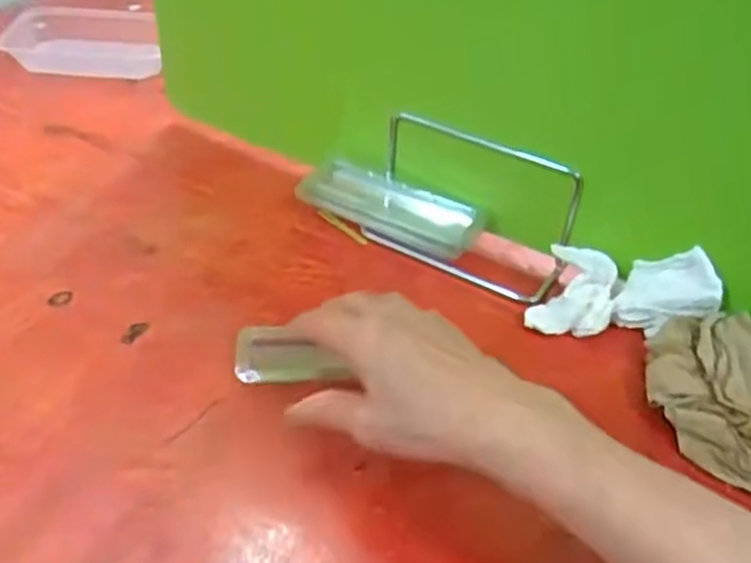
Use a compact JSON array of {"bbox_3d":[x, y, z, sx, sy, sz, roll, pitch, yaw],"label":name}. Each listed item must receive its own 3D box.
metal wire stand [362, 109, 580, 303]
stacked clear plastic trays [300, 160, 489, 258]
[{"bbox_3d":[0.064,-0.056,0.557,0.154,0.086,0.054,25,45,22],"label":"metal wire stand"},{"bbox_3d":[0.015,-0.058,0.594,0.142,0.039,0.043,19,43,16],"label":"stacked clear plastic trays"}]

